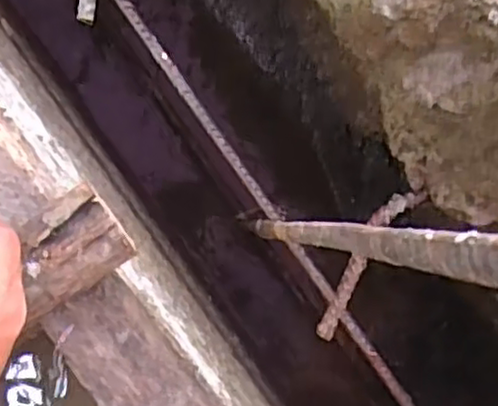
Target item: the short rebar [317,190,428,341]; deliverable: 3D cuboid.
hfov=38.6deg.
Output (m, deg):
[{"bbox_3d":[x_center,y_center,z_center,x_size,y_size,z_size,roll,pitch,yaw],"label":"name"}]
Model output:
[{"bbox_3d":[0.076,0.037,0.466,0.021,0.009,0.115,34,88,-5],"label":"short rebar"}]

